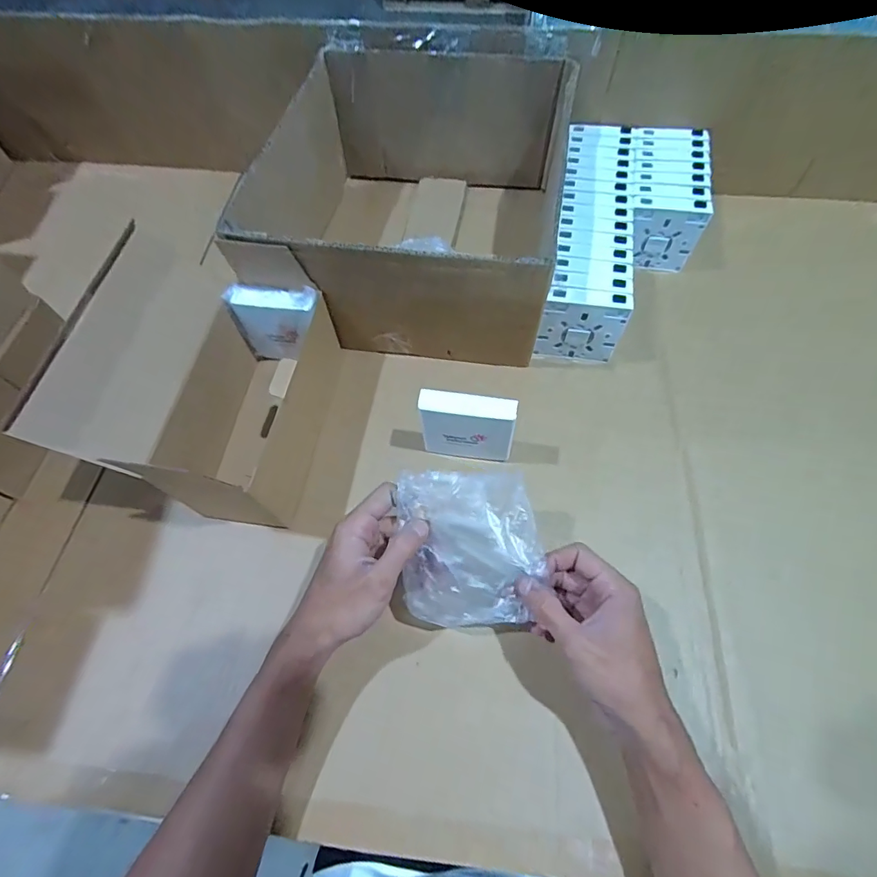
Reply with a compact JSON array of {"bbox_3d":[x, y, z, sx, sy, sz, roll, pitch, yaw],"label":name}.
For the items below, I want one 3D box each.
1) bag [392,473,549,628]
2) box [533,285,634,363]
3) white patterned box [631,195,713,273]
[{"bbox_3d":[0.024,0.086,0.365,0.103,0.021,0.120,-3,92,1],"label":"bag"},{"bbox_3d":[0.152,-0.119,0.498,0.084,0.086,0.024,9,63,7],"label":"box"},{"bbox_3d":[0.265,-0.242,0.555,0.084,0.088,0.023,3,63,4],"label":"white patterned box"}]

